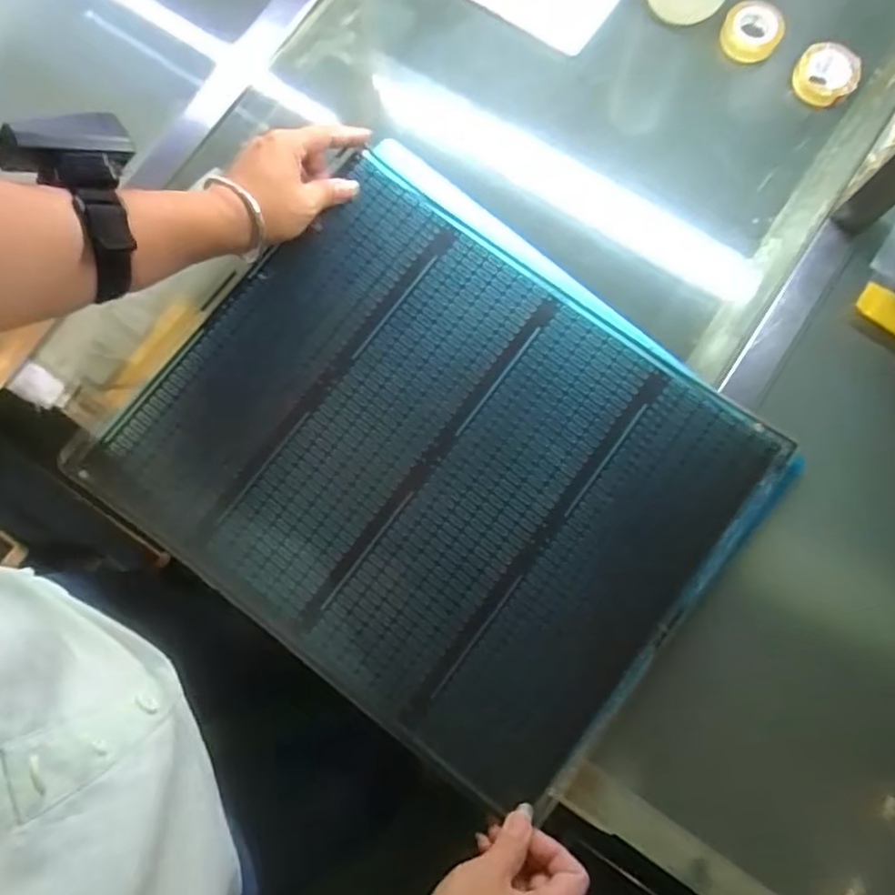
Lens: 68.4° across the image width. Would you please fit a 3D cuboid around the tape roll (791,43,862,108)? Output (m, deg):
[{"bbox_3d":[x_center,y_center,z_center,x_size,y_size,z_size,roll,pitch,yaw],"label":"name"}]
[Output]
[{"bbox_3d":[0.322,-0.316,0.560,0.049,0.021,0.045,0,79,1],"label":"tape roll"}]

